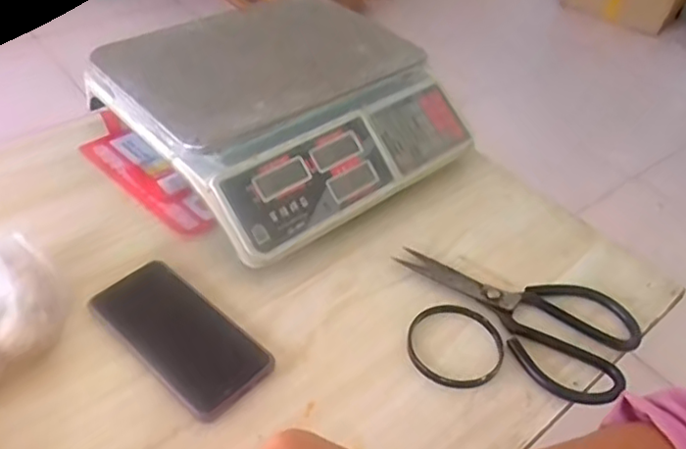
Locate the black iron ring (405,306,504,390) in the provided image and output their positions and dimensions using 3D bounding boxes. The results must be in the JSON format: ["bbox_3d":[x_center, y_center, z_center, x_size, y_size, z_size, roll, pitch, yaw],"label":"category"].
[{"bbox_3d":[0.097,0.107,0.550,0.084,0.010,0.084,3,43,-3],"label":"black iron ring"}]

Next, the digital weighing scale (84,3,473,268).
[{"bbox_3d":[-0.067,-0.128,0.708,0.312,0.106,0.303,-31,54,-32],"label":"digital weighing scale"}]

